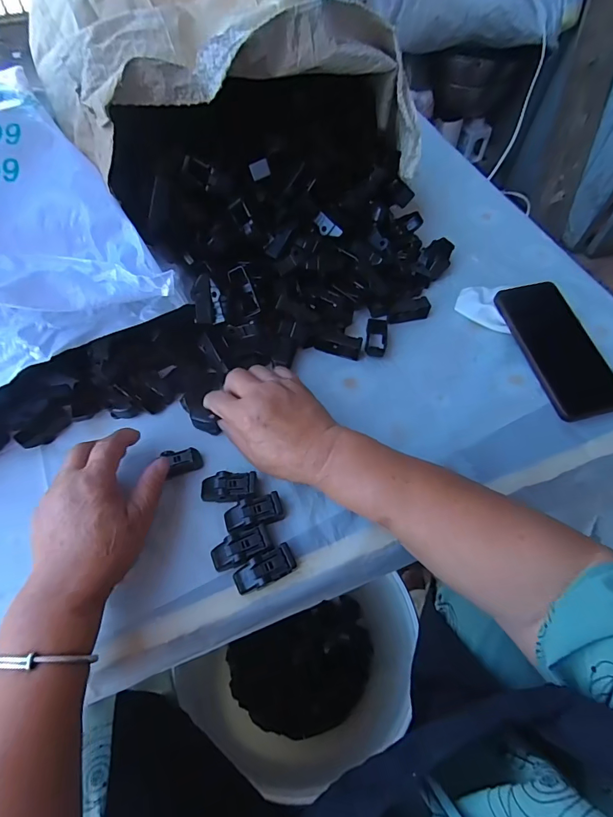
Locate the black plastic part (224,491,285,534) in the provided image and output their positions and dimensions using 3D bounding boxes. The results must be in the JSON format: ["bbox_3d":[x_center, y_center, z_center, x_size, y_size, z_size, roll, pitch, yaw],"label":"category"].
[{"bbox_3d":[-0.045,0.090,0.348,0.049,0.012,0.025,-13,61,-9],"label":"black plastic part"}]

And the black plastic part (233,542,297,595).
[{"bbox_3d":[-0.033,0.129,0.326,0.049,0.015,0.021,-23,63,-15],"label":"black plastic part"}]

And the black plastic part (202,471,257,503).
[{"bbox_3d":[-0.068,0.070,0.360,0.048,0.016,0.025,0,59,-1],"label":"black plastic part"}]

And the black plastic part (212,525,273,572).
[{"bbox_3d":[-0.053,0.114,0.333,0.049,0.013,0.023,-18,61,-12],"label":"black plastic part"}]

